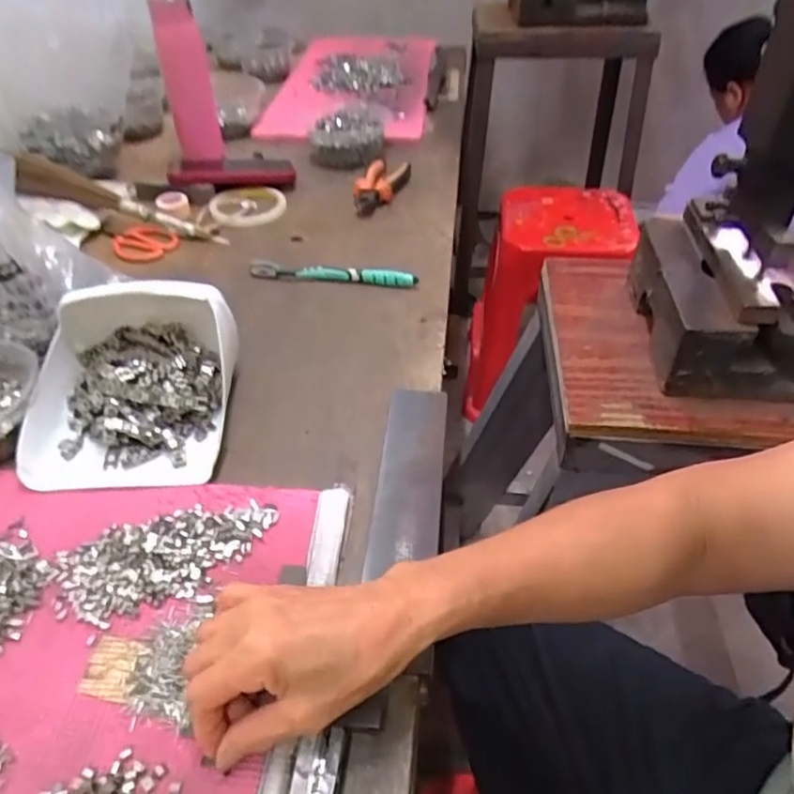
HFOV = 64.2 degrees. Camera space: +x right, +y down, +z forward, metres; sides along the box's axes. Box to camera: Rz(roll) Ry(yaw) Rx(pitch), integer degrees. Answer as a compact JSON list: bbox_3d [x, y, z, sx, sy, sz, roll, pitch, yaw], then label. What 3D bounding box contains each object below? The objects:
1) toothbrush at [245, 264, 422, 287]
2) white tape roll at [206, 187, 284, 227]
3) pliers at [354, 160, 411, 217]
[{"bbox_3d":[-0.072,-0.138,0.704,0.187,0.018,0.011,5,43,4],"label":"toothbrush"},{"bbox_3d":[-0.194,-0.256,0.850,0.097,0.019,0.100,-1,42,1],"label":"white tape roll"},{"bbox_3d":[-0.019,-0.302,0.881,0.062,0.023,0.167,8,43,11],"label":"pliers"}]

